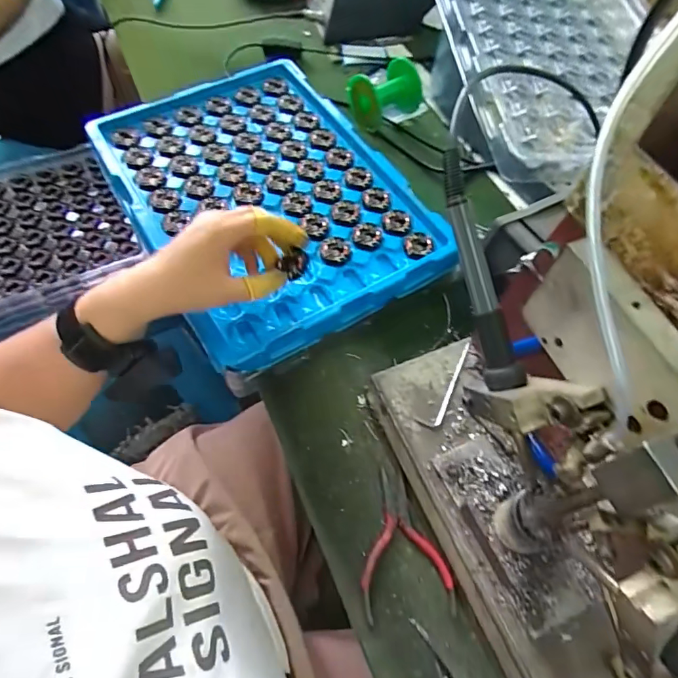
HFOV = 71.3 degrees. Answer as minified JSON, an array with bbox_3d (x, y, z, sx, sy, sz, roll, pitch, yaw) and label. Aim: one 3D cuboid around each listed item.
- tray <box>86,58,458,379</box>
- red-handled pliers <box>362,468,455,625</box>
[{"bbox_3d":[-0.080,-0.163,0.515,0.272,0.024,0.369,-29,66,-17],"label":"tray"},{"bbox_3d":[0.048,0.161,0.380,0.069,0.010,0.108,-7,61,-6],"label":"red-handled pliers"}]

